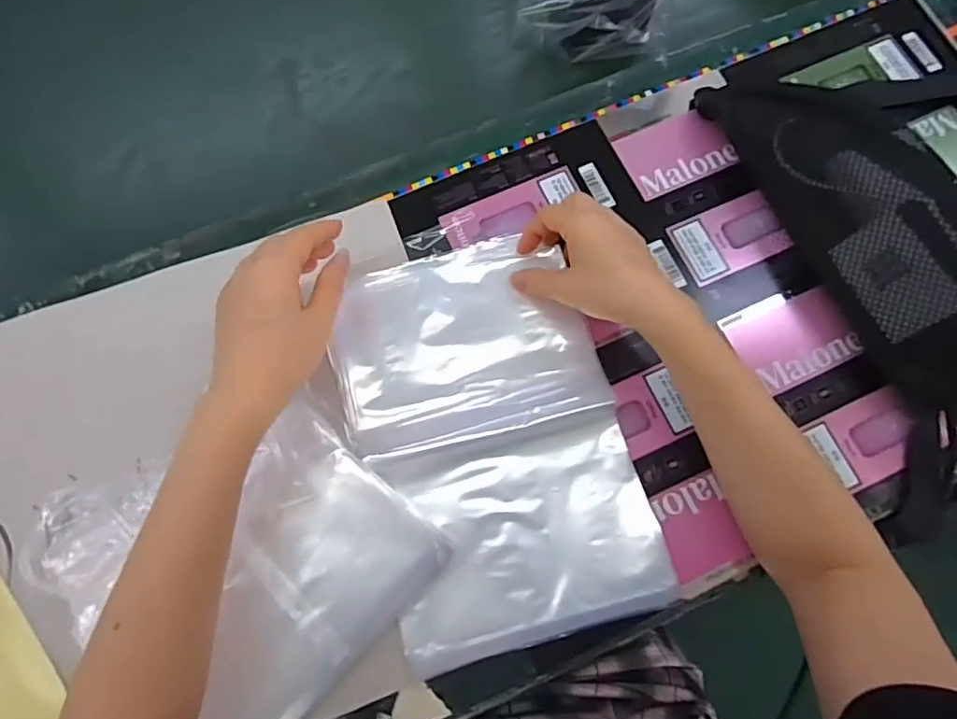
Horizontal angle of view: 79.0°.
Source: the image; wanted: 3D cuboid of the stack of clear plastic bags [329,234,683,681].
[{"bbox_3d":[0.007,0.051,0.415,0.183,0.019,0.282,-16,76,-6],"label":"stack of clear plastic bags"}]

